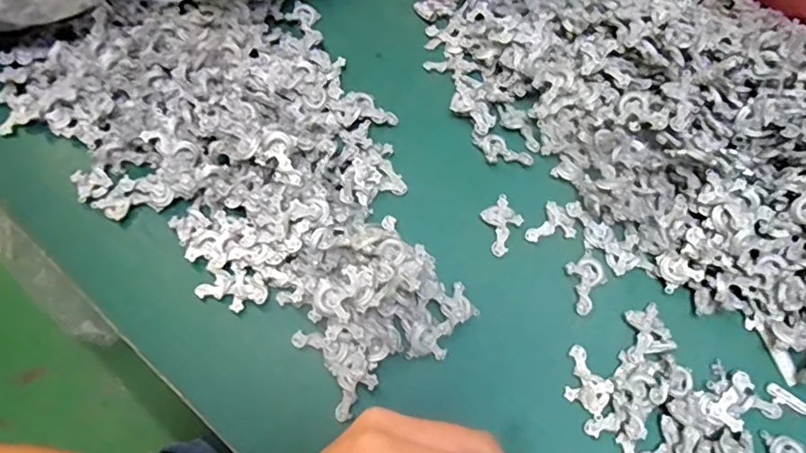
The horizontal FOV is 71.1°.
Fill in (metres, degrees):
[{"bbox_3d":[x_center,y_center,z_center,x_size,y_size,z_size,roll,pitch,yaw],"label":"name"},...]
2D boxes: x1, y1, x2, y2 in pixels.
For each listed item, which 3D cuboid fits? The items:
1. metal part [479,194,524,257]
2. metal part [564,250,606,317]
[{"bbox_3d":[0.078,-0.001,0.452,0.041,0.005,0.036,-40,71,-19],"label":"metal part"},{"bbox_3d":[0.141,0.041,0.430,0.029,0.005,0.049,-7,64,-5],"label":"metal part"}]

